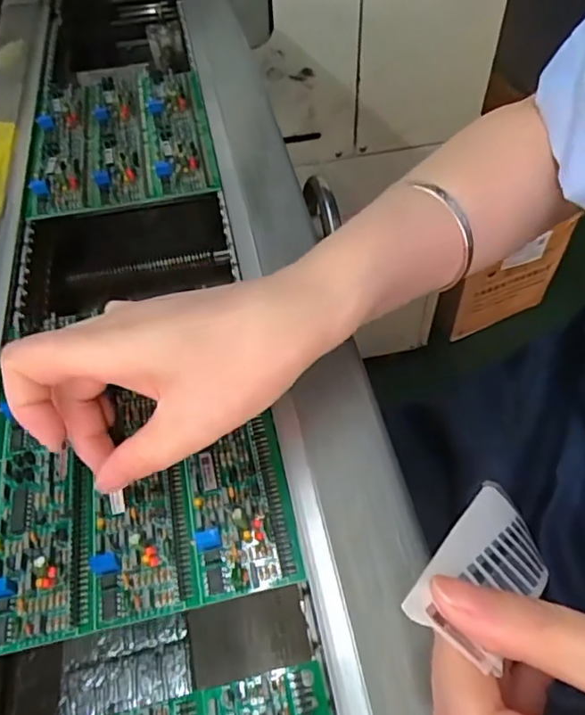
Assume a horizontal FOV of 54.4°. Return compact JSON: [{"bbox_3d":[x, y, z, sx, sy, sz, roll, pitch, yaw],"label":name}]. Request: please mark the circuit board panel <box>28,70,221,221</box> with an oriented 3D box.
[{"bbox_3d":[-0.124,-0.163,0.416,0.121,0.015,0.154,-10,49,-7],"label":"circuit board panel"}]

